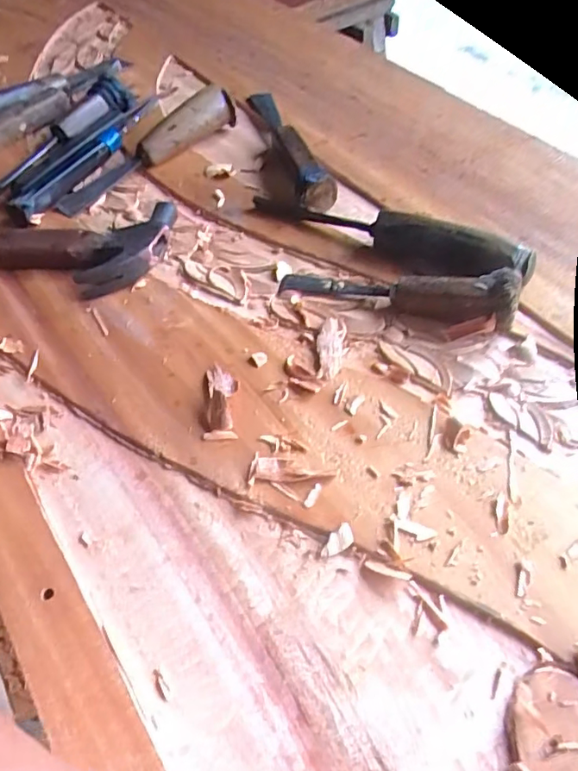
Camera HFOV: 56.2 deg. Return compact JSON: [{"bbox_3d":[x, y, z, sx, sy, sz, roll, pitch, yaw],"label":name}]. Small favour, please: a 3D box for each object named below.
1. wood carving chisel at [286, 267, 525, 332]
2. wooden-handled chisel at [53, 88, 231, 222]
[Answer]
[{"bbox_3d":[0.077,-0.074,0.409,0.175,0.044,0.034,11,57,12],"label":"wood carving chisel"},{"bbox_3d":[-0.144,-0.238,0.538,0.202,0.043,0.032,-36,60,-19],"label":"wooden-handled chisel"}]

